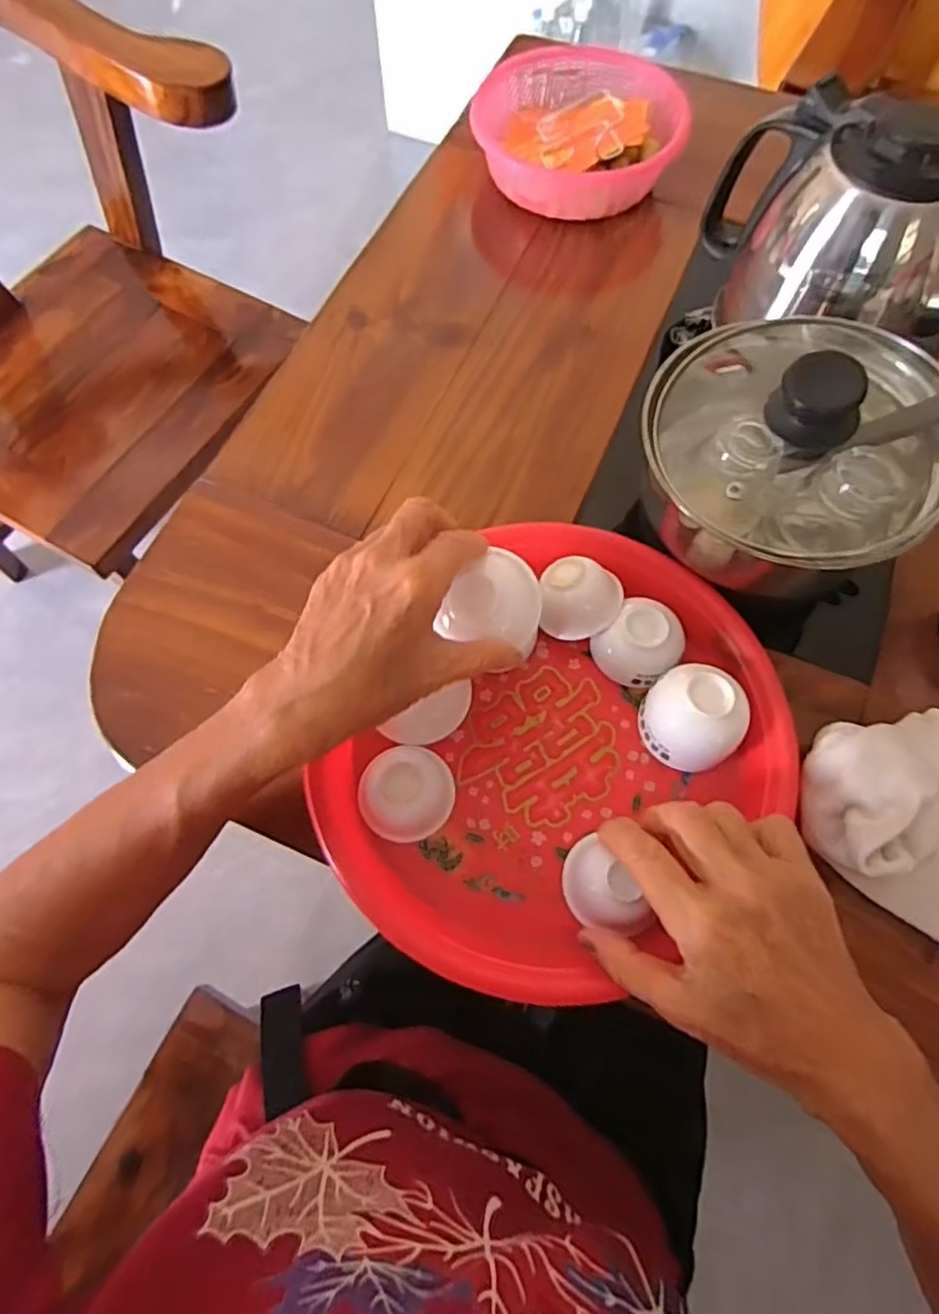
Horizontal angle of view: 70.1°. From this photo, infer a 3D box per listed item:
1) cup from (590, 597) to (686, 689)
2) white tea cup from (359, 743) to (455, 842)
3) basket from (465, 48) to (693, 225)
[{"bbox_3d":[0.099,-0.007,0.391,0.044,0.030,0.043,0,68,0],"label":"cup"},{"bbox_3d":[-0.033,0.072,0.358,0.047,0.029,0.052,21,69,9],"label":"white tea cup"},{"bbox_3d":[0.091,-0.438,0.564,0.173,0.058,0.157,10,68,4],"label":"basket"}]

